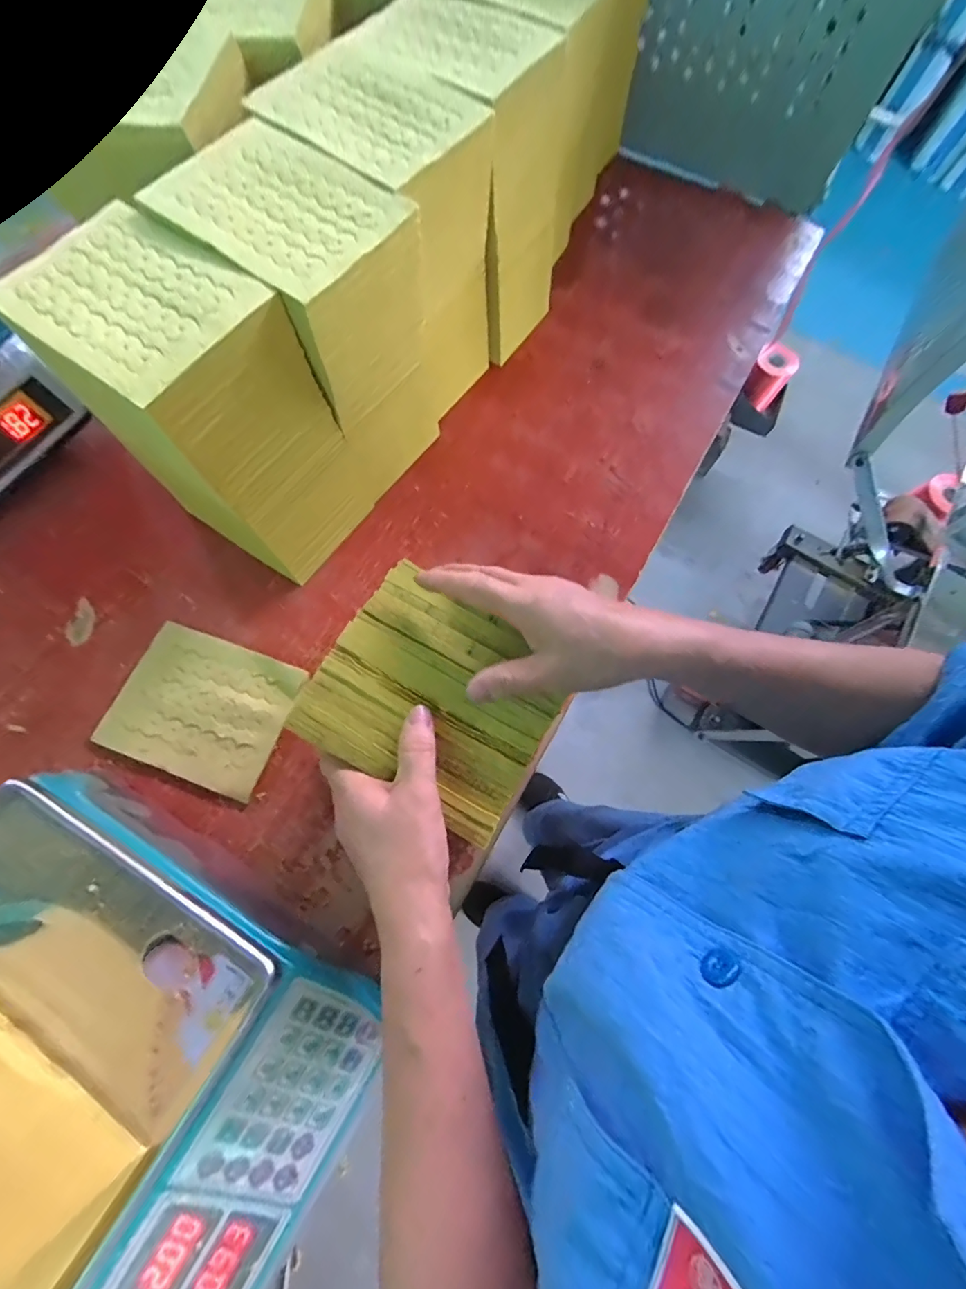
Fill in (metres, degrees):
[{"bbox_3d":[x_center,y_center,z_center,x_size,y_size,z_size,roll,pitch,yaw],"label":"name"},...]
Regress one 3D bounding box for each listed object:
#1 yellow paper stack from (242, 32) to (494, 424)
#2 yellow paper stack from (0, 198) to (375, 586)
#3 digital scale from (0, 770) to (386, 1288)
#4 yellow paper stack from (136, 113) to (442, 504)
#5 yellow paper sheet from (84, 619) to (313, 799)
[{"bbox_3d":[-0.084,-0.378,0.451,0.176,0.204,0.121,40,75,9],"label":"yellow paper stack"},{"bbox_3d":[-0.224,-0.187,0.406,0.181,0.218,0.121,34,74,9],"label":"yellow paper stack"},{"bbox_3d":[-0.251,0.294,0.303,0.299,0.110,0.303,25,73,7],"label":"digital scale"},{"bbox_3d":[-0.145,-0.277,0.436,0.157,0.227,0.118,37,74,10],"label":"yellow paper stack"},{"bbox_3d":[-0.258,0.056,0.435,0.151,0.005,0.123,20,72,4],"label":"yellow paper sheet"}]

